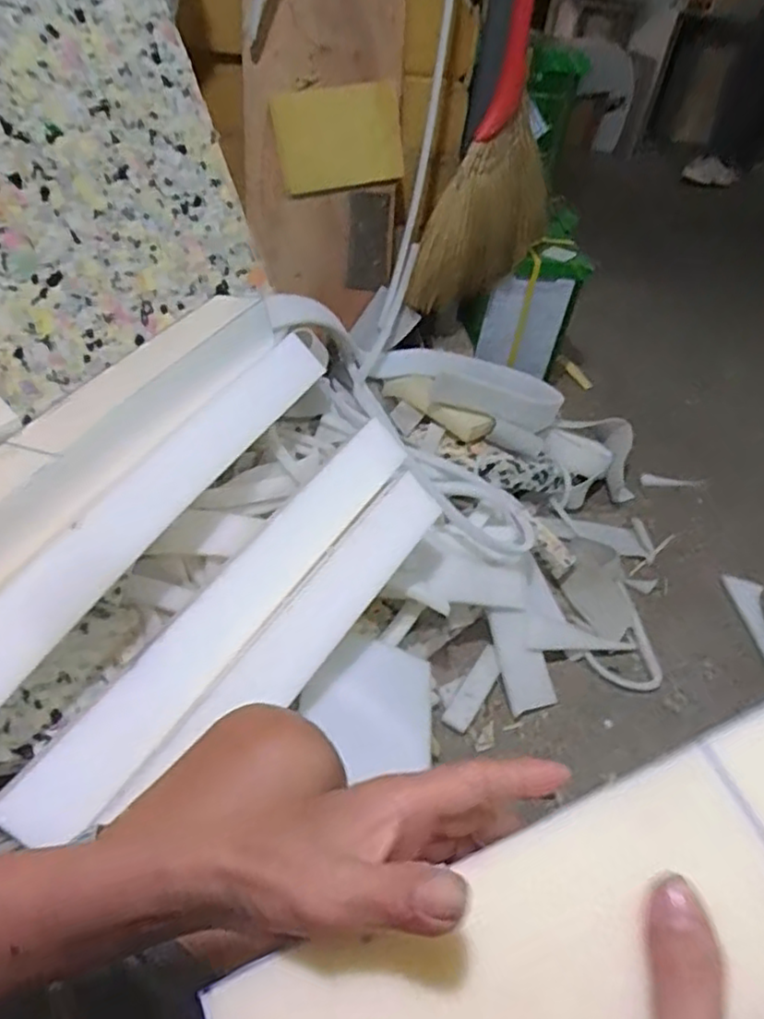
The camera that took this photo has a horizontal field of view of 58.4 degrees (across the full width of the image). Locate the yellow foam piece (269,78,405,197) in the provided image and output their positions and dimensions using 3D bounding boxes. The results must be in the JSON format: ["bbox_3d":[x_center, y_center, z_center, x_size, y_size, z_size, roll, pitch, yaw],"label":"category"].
[{"bbox_3d":[-0.067,-0.610,1.128,0.215,0.149,0.030,-19,16,-16],"label":"yellow foam piece"}]

